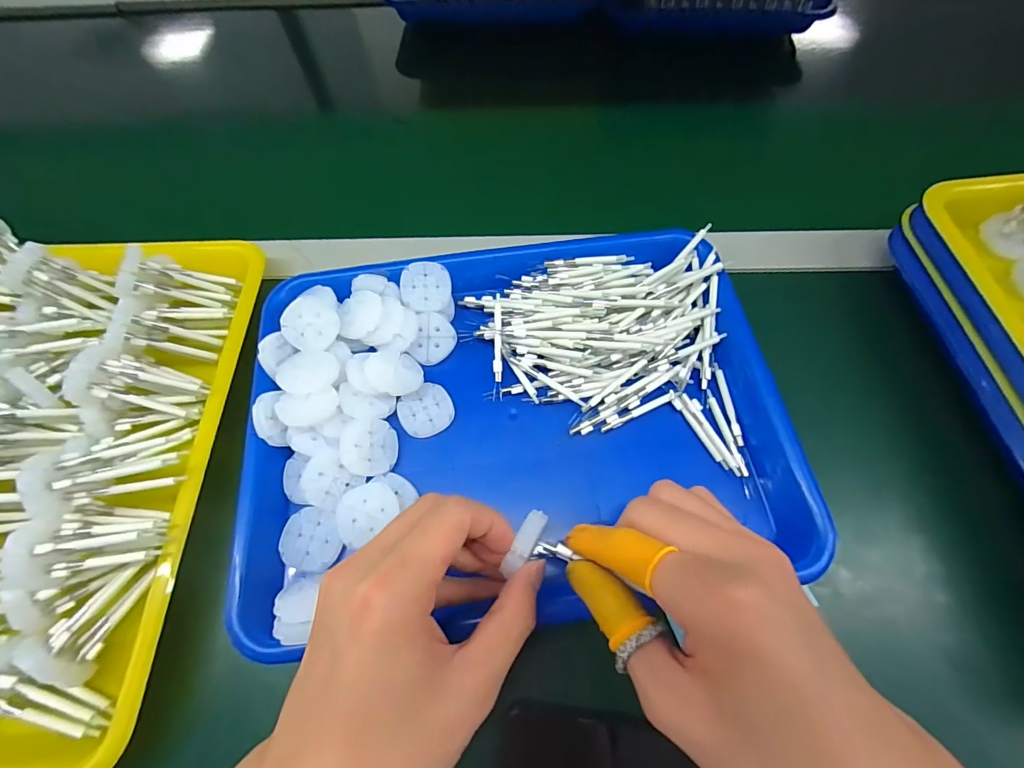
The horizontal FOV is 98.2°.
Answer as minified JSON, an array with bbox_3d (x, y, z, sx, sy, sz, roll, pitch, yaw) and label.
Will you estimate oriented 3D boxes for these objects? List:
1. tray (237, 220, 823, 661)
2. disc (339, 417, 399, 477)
[{"bbox_3d":[0.003,0.012,0.284,0.322,0.039,0.234,-8,64,-3],"label":"tray"},{"bbox_3d":[-0.087,0.038,0.272,0.034,0.004,0.034,17,65,-25],"label":"disc"}]

